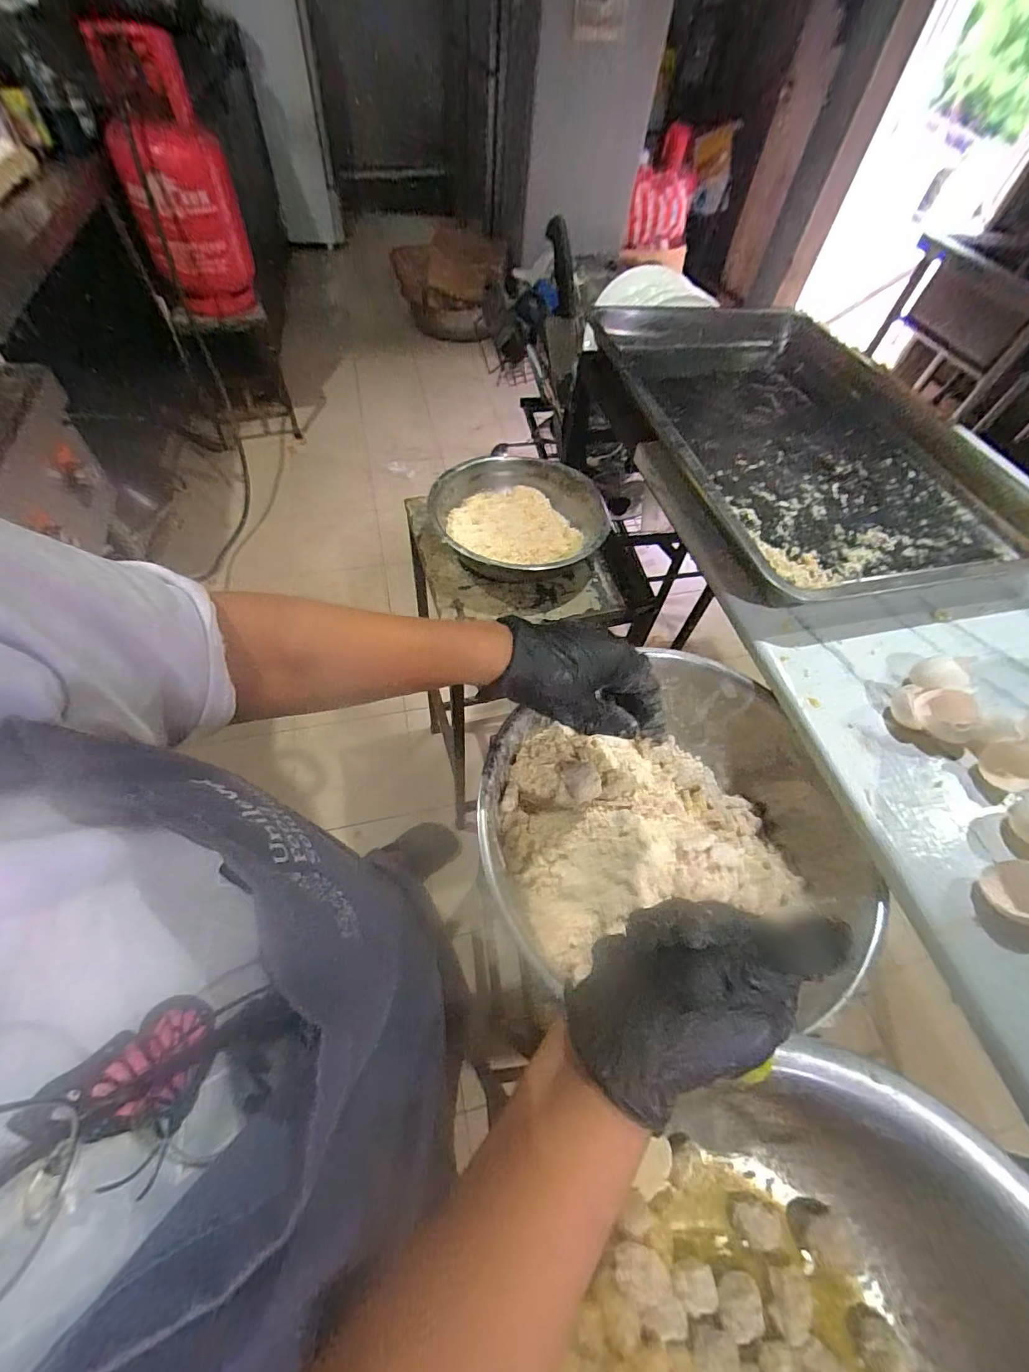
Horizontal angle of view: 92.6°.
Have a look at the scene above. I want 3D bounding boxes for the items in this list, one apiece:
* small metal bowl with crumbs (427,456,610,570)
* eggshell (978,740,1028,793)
[{"bbox_3d":[0.012,-0.224,0.671,0.237,0.060,0.230,2,57,-4],"label":"small metal bowl with crumbs"},{"bbox_3d":[0.396,0.065,0.391,0.038,0.023,0.038,-7,58,-9],"label":"eggshell"}]

